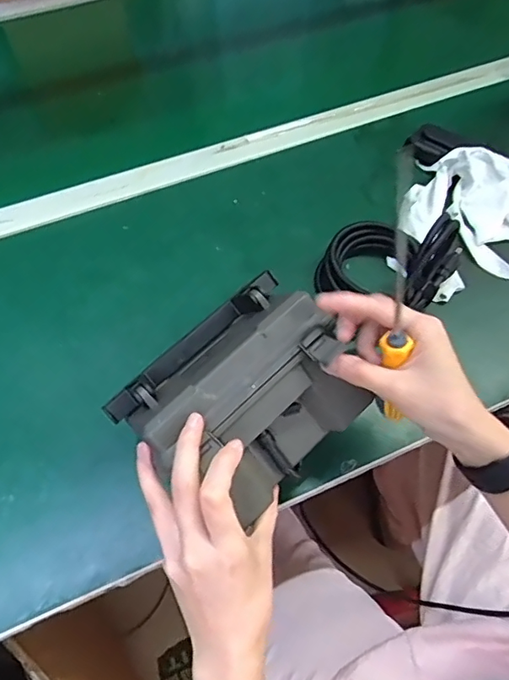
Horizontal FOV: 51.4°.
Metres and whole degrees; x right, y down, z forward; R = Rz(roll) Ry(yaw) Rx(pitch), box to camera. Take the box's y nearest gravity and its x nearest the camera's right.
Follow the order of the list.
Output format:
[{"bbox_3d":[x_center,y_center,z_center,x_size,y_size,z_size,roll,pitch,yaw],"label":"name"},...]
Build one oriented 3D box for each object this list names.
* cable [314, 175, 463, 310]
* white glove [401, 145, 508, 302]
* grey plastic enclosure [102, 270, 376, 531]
[{"bbox_3d":[0.153,-0.080,0.553,0.173,0.040,0.115,-15,62,-9],"label":"cable"},{"bbox_3d":[0.248,-0.125,0.579,0.169,0.052,0.173,0,61,0],"label":"white glove"},{"bbox_3d":[-0.010,0.038,0.407,0.162,0.076,0.138,-38,67,-19],"label":"grey plastic enclosure"}]

